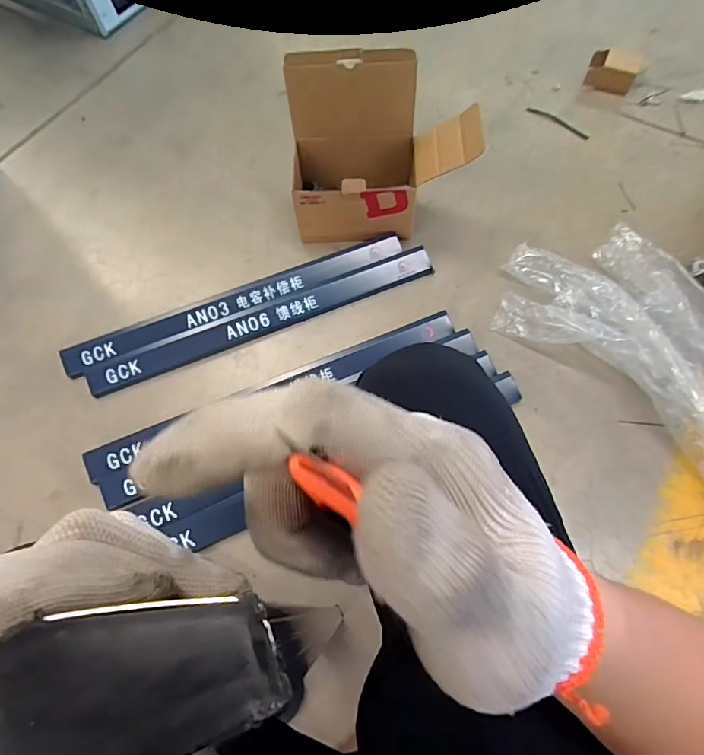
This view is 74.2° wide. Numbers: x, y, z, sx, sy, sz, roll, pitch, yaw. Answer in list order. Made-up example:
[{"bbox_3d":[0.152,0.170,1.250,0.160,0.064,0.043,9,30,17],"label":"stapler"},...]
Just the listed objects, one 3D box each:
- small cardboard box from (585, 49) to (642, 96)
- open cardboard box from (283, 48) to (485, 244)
[{"bbox_3d":[0.766,-0.898,1.373,0.136,0.074,0.079,24,69,13],"label":"small cardboard box"},{"bbox_3d":[0.065,-0.501,1.036,0.392,0.299,0.213,-4,65,1],"label":"open cardboard box"}]

